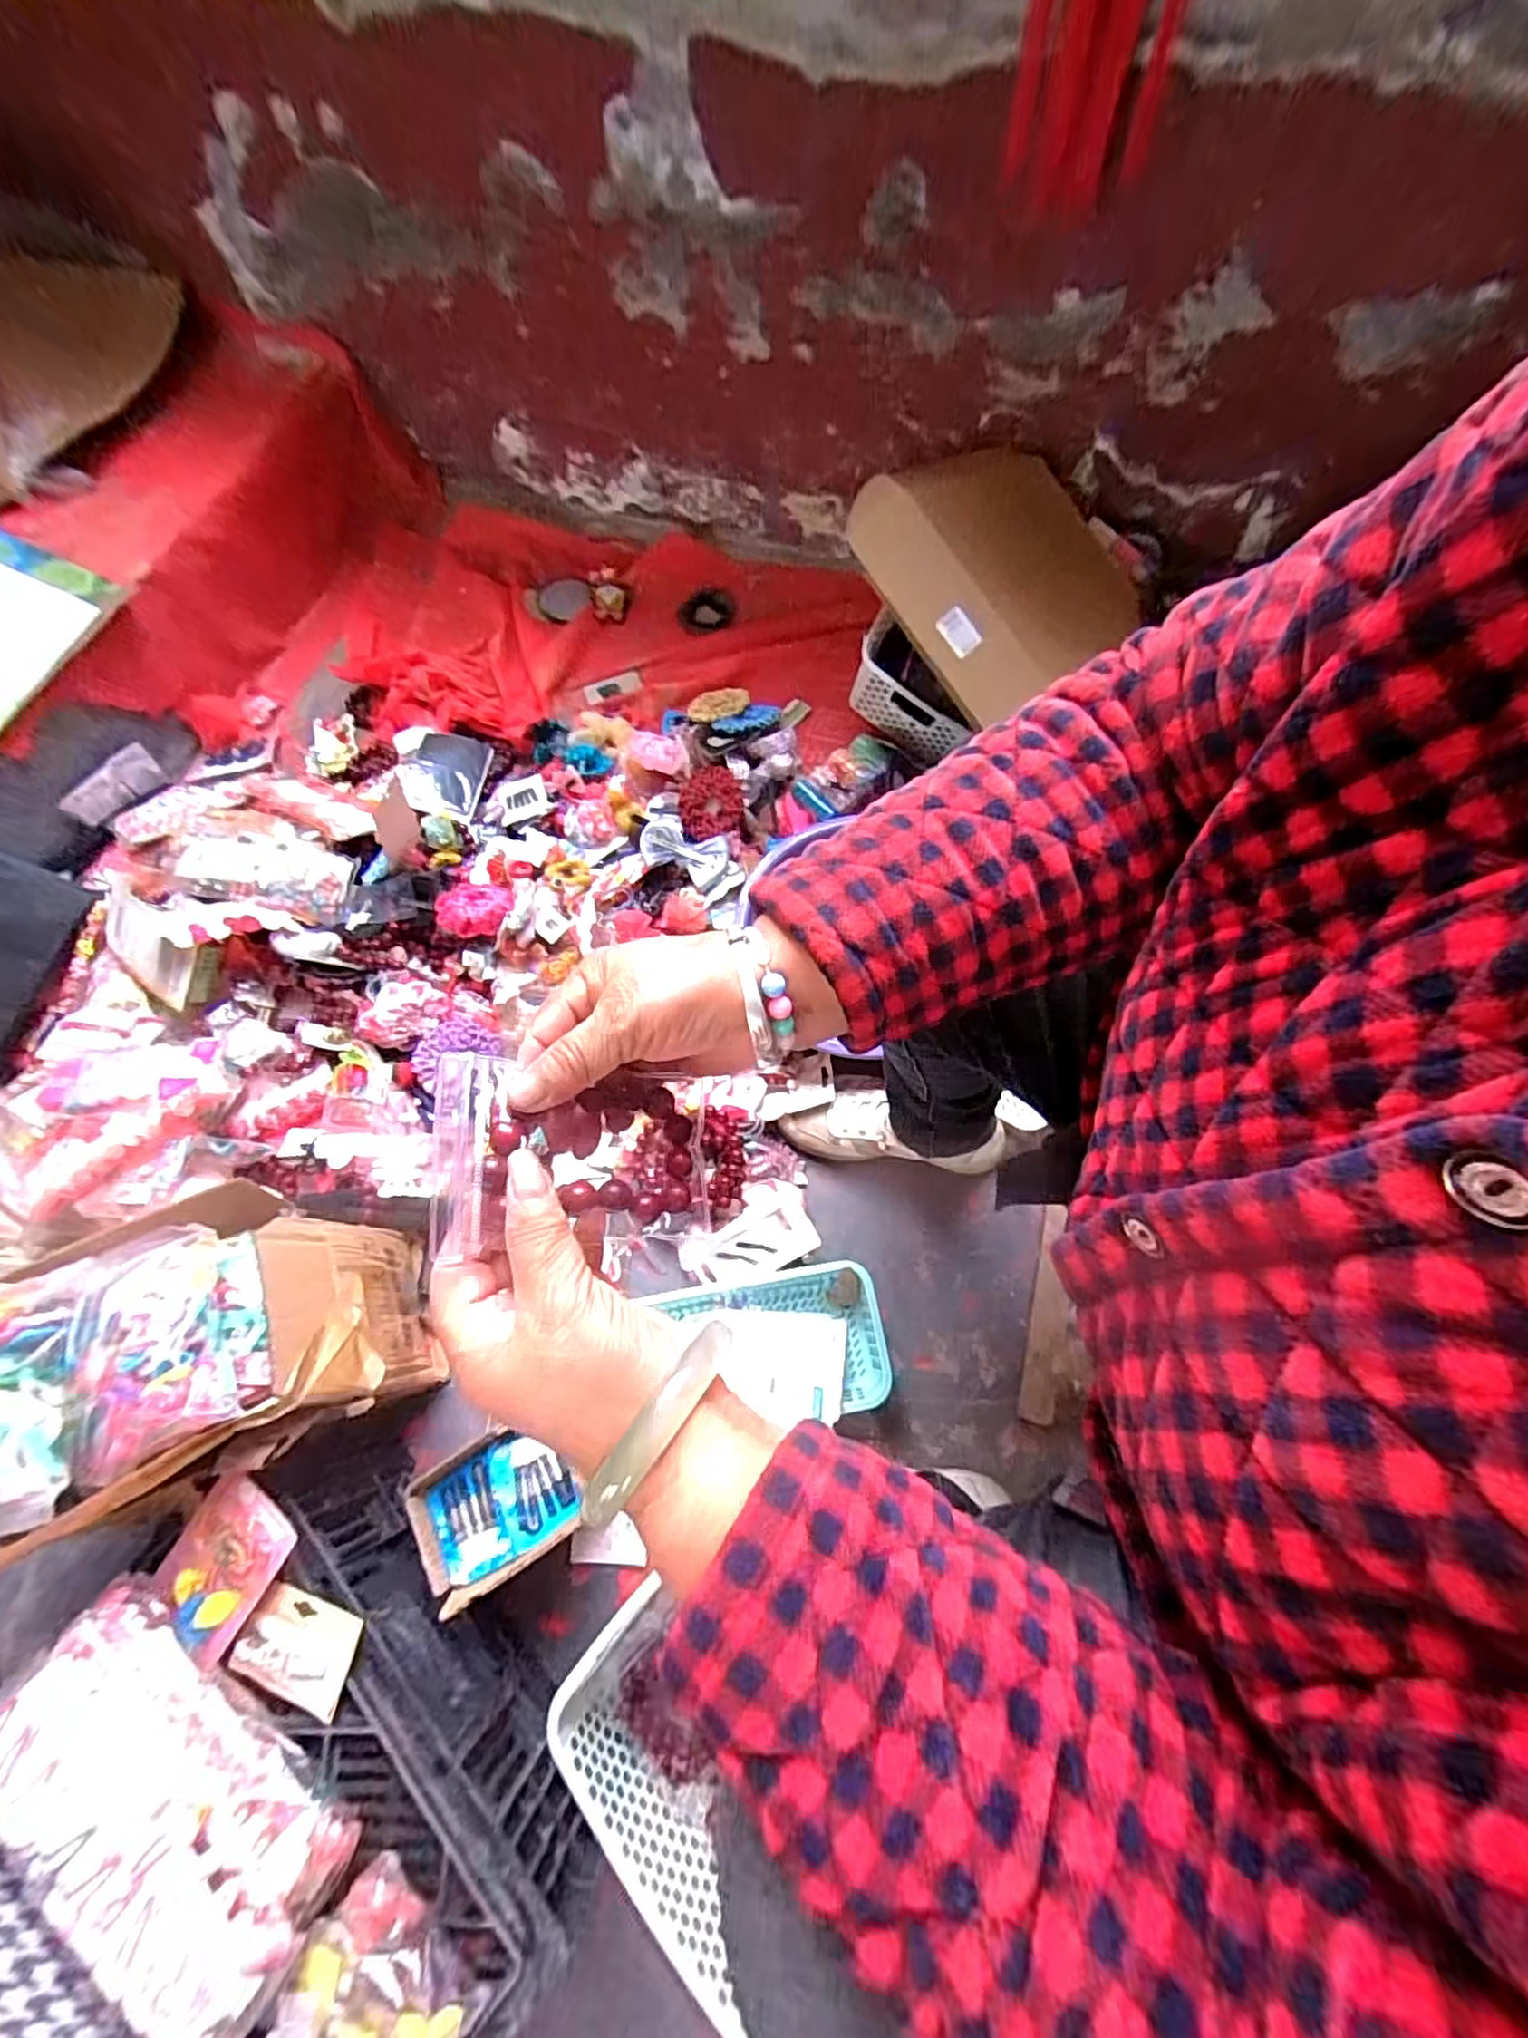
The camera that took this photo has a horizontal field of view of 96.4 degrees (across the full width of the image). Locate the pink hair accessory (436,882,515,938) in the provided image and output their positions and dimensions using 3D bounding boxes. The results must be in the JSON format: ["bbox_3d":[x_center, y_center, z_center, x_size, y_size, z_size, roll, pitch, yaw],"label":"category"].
[{"bbox_3d":[-0.360,-0.136,0.851,0.087,0.028,0.069,-10,69,-23],"label":"pink hair accessory"}]

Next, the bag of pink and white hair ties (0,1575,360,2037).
[{"bbox_3d":[-0.359,0.467,0.412,0.233,0.075,0.093,31,73,15],"label":"bag of pink and white hair ties"}]

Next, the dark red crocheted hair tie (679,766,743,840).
[{"bbox_3d":[-0.074,-0.292,0.928,0.094,0.024,0.091,4,99,27],"label":"dark red crocheted hair tie"}]

